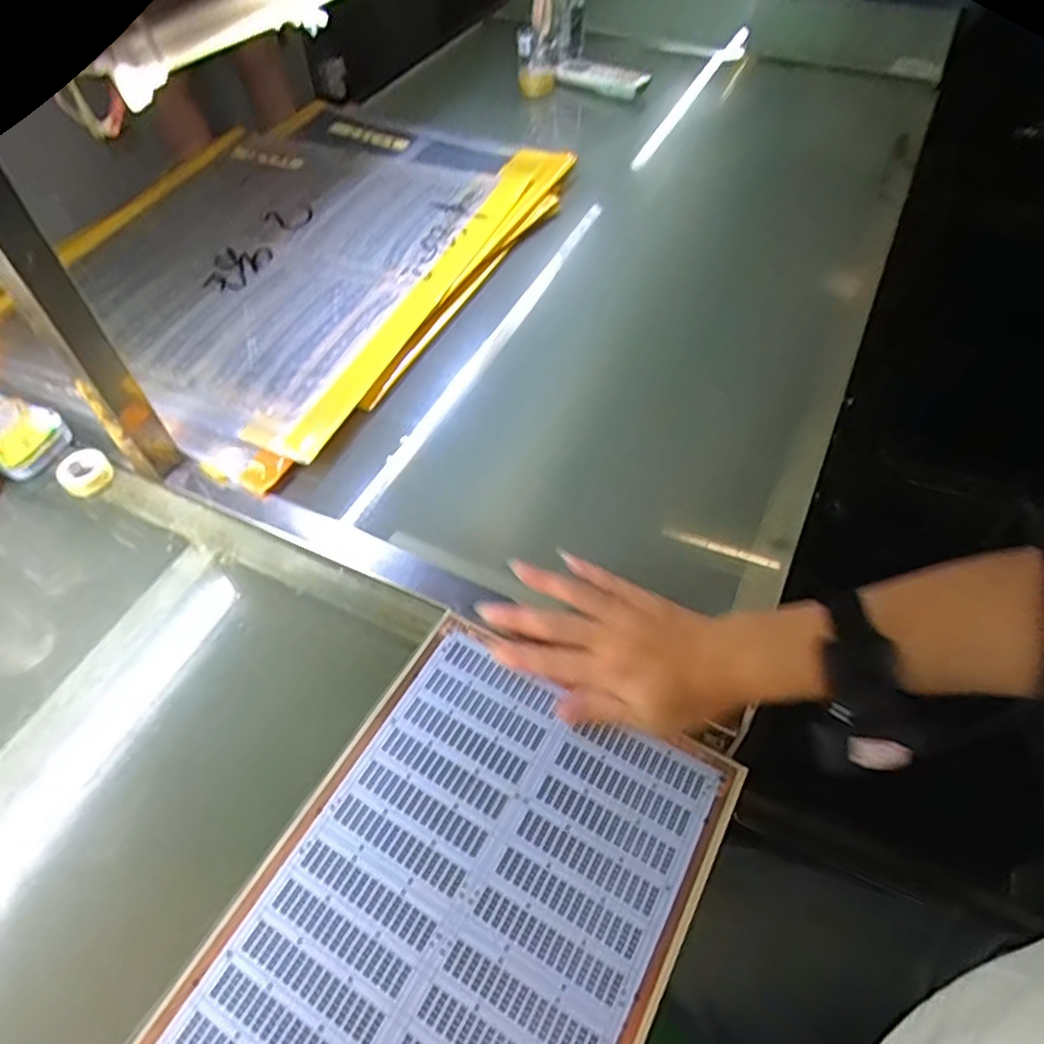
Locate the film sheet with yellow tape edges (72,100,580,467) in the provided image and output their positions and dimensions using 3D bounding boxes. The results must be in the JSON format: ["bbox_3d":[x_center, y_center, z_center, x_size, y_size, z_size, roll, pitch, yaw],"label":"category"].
[{"bbox_3d":[-0.252,-0.332,0.776,0.434,0.022,0.536,24,59,17],"label":"film sheet with yellow tape edges"}]

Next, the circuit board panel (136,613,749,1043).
[{"bbox_3d":[-0.050,0.240,0.363,0.219,0.011,0.356,26,58,16],"label":"circuit board panel"}]

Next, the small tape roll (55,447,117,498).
[{"bbox_3d":[-0.375,-0.044,0.581,0.045,0.012,0.040,38,63,25],"label":"small tape roll"}]

